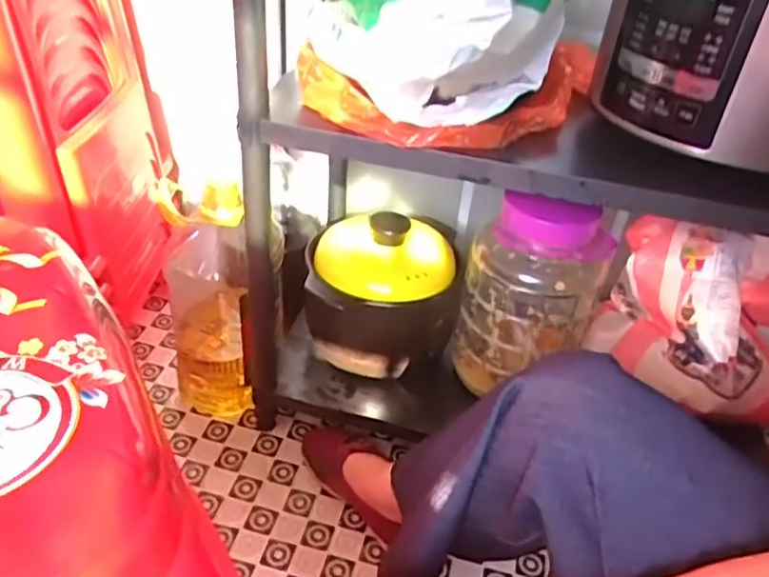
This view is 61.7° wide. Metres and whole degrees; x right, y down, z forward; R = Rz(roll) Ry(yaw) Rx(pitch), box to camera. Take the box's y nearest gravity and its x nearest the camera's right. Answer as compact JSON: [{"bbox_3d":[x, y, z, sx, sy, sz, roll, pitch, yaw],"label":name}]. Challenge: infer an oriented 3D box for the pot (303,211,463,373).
[{"bbox_3d":[-0.004,-0.002,0.881,0.194,0.182,0.166,0,38,-7],"label":"pot"}]

